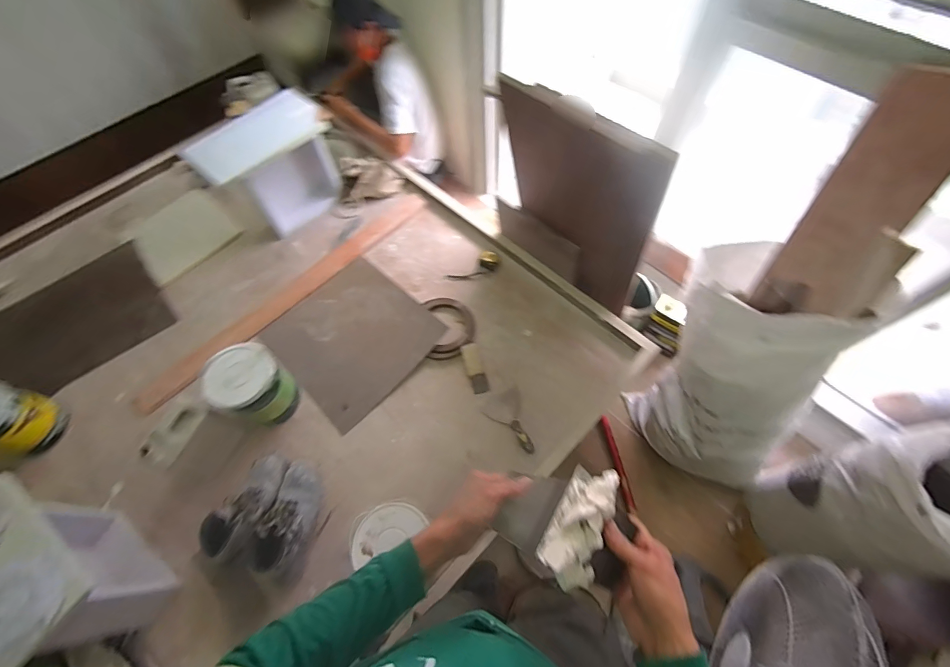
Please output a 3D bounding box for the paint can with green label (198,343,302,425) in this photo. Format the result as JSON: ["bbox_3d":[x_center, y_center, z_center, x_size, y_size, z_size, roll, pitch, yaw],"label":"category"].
[{"bbox_3d":[-0.627,0.152,1.153,0.190,0.215,0.176,-1,63,2],"label":"paint can with green label"}]

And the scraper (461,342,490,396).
[{"bbox_3d":[0.001,0.110,1.279,0.054,0.014,0.168,-15,63,-5],"label":"scraper"}]

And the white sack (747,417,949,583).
[{"bbox_3d":[1.066,0.426,1.010,0.338,0.617,0.291,-6,63,-1],"label":"white sack"}]

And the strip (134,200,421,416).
[{"bbox_3d":[-0.633,-0.164,1.436,0.108,0.020,1.161,40,71,20],"label":"strip"}]

